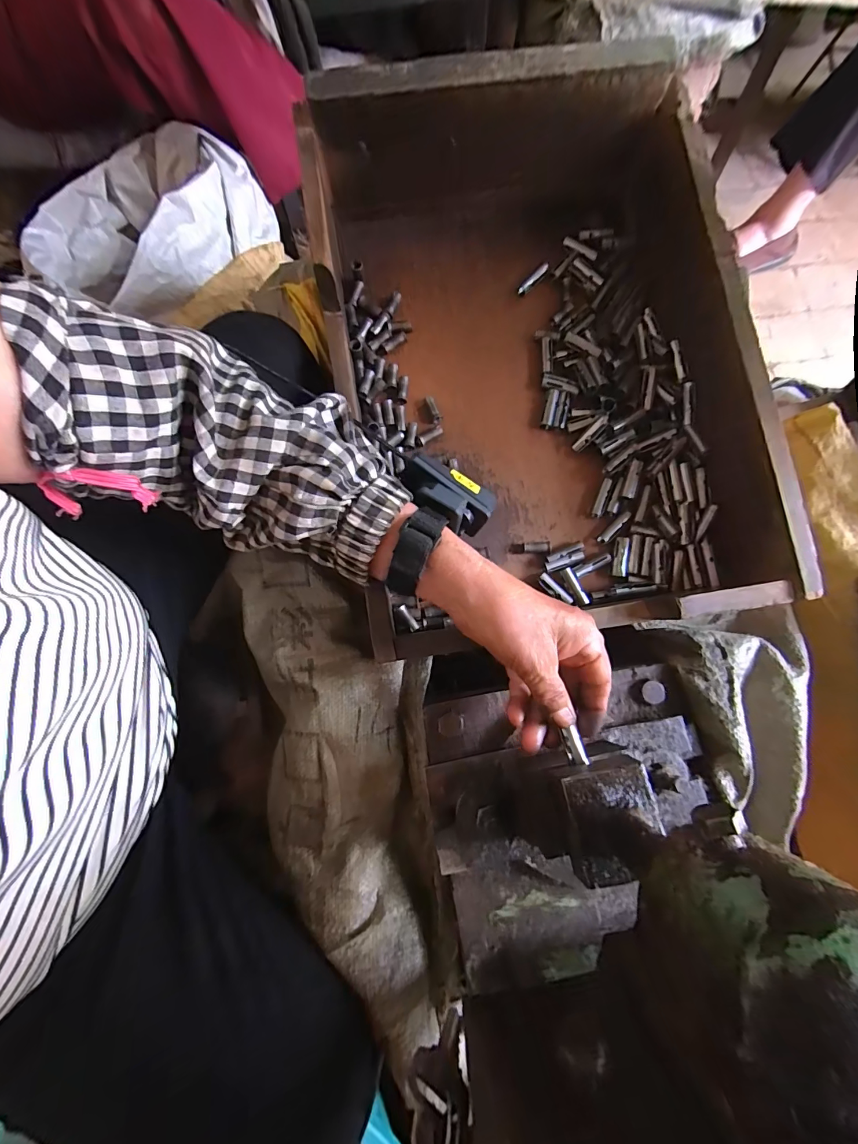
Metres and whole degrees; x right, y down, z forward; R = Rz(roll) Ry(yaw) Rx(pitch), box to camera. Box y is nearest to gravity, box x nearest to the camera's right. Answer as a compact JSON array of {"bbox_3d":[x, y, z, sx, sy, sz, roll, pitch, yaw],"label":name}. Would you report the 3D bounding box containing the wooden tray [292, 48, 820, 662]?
[{"bbox_3d":[0.087,-0.178,0.358,0.332,0.128,0.449,-6,80,-2],"label":"wooden tray"}]

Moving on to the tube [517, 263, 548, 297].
[{"bbox_3d":[0.104,-0.292,0.414,0.039,0.006,0.009,-45,83,7],"label":"tube"}]

